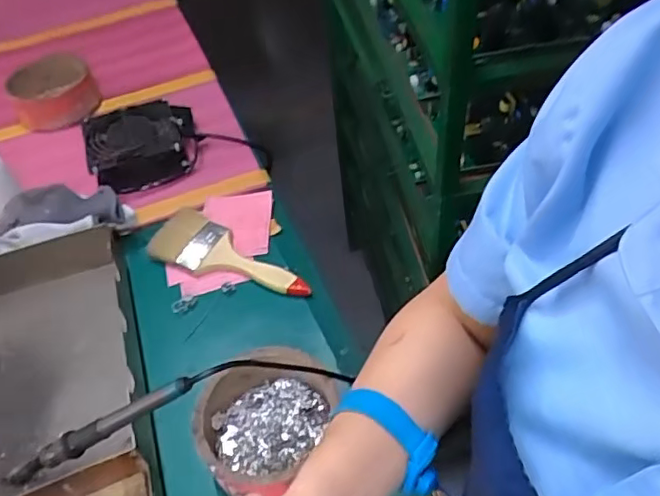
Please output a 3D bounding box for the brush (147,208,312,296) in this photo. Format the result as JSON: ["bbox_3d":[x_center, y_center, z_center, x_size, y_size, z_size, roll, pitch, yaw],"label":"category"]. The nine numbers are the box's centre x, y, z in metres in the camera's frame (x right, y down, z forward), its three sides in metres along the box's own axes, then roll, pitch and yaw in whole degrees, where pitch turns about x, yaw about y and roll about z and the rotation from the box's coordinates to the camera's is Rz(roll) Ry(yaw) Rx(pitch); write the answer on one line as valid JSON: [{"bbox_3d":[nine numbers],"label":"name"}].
[{"bbox_3d":[-0.109,0.006,0.666,0.196,0.019,0.073,19,53,21],"label":"brush"}]

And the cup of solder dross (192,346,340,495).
[{"bbox_3d":[-0.056,0.154,0.511,0.116,0.055,0.123,-3,49,4],"label":"cup of solder dross"}]

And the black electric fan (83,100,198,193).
[{"bbox_3d":[-0.246,-0.133,0.780,0.141,0.052,0.134,-16,49,-8],"label":"black electric fan"}]

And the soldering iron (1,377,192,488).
[{"bbox_3d":[-0.195,0.151,0.481,0.209,0.015,0.023,-30,46,17],"label":"soldering iron"}]

